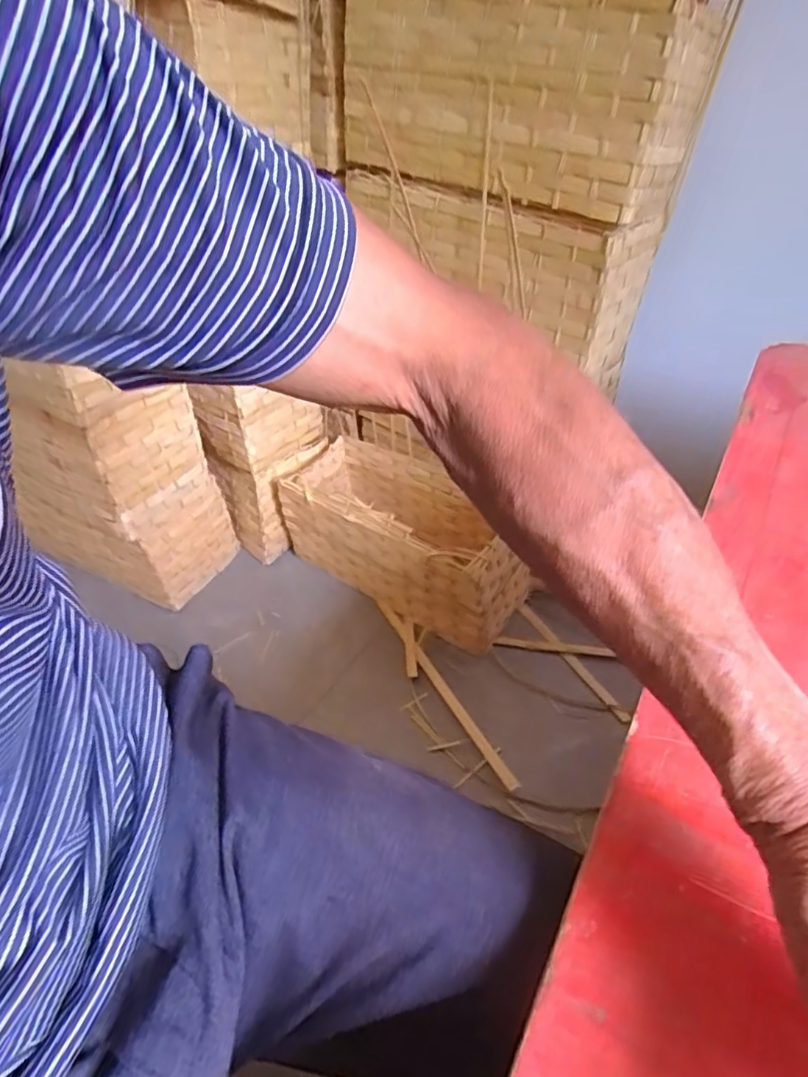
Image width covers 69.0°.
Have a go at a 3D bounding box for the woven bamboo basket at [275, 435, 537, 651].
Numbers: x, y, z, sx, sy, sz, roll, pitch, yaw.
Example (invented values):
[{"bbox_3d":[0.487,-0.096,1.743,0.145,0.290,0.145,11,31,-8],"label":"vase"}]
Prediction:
[{"bbox_3d":[-0.012,-0.015,1.044,0.408,0.199,0.217,28,50,27],"label":"woven bamboo basket"}]

